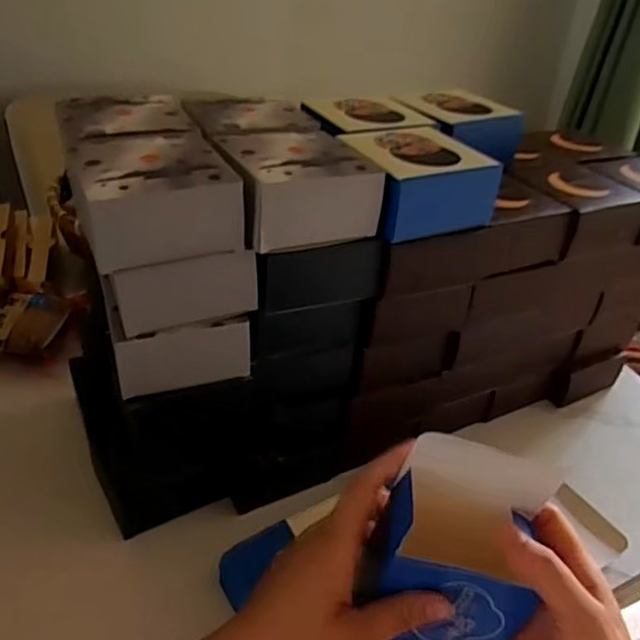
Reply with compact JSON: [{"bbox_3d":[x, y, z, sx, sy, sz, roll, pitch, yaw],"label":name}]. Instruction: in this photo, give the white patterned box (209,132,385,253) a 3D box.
[{"bbox_3d":[-0.019,-0.088,0.406,0.089,0.048,0.082,-13,37,-25],"label":"white patterned box"}]

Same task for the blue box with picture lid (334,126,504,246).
[{"bbox_3d":[0.066,-0.099,0.436,0.090,0.048,0.080,-13,37,-25],"label":"blue box with picture lid"}]

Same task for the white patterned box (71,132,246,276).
[{"bbox_3d":[-0.100,-0.072,0.366,0.088,0.048,0.082,-12,37,-24],"label":"white patterned box"}]

